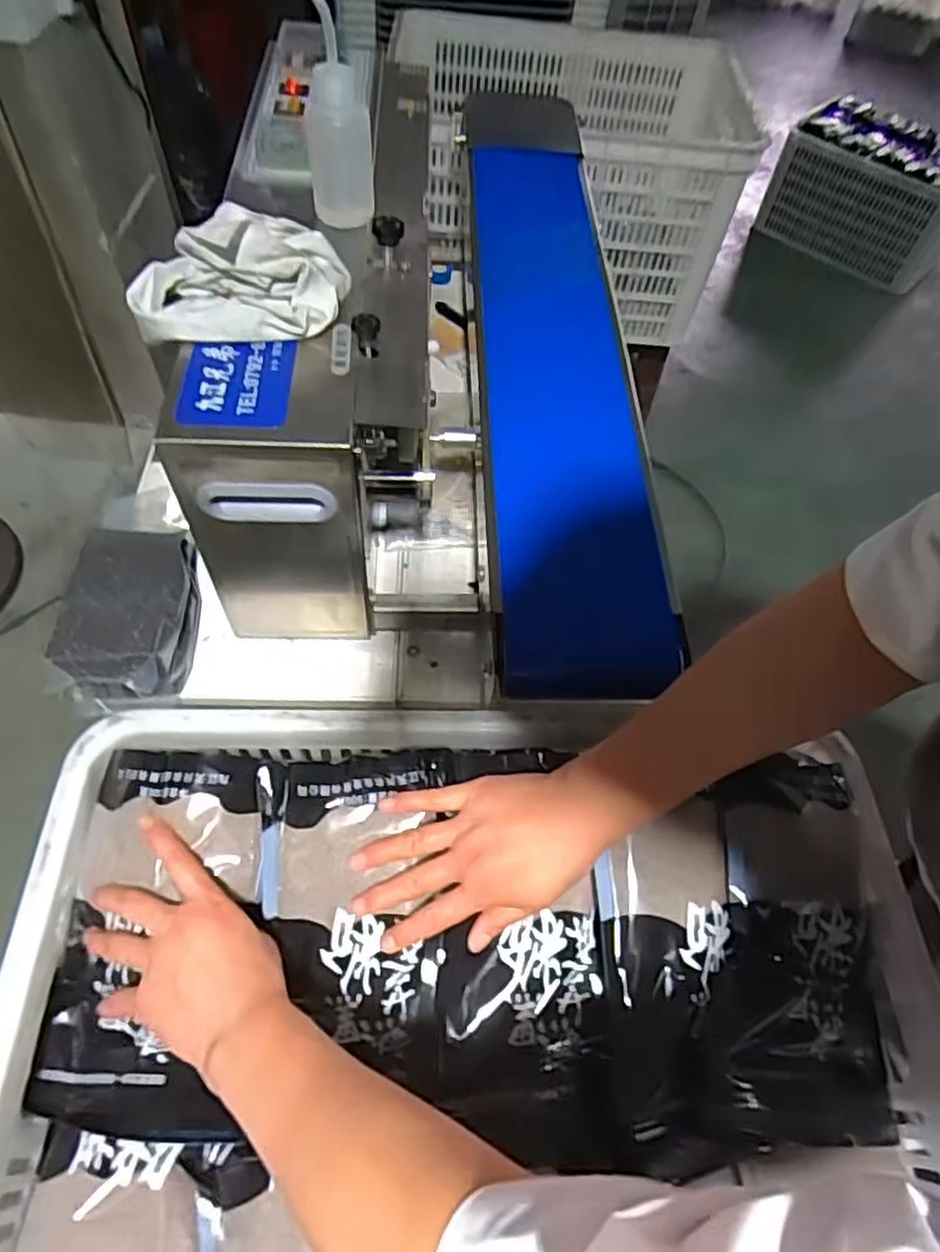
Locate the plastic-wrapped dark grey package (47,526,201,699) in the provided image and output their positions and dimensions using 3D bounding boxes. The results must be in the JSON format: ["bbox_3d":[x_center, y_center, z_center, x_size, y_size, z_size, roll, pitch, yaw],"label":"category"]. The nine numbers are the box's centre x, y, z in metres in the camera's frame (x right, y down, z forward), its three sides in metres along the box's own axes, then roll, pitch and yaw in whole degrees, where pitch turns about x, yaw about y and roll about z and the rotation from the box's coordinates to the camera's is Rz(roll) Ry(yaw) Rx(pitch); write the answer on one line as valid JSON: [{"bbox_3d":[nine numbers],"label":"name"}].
[{"bbox_3d":[-0.313,-0.011,0.643,0.105,0.067,0.163,-2,58,-5],"label":"plastic-wrapped dark grey package"}]

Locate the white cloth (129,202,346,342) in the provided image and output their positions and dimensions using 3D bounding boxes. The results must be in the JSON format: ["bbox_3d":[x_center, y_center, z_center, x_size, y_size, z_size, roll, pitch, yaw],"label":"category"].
[{"bbox_3d":[-0.170,-0.261,0.502,0.158,0.062,0.086,-4,59,-7],"label":"white cloth"}]

